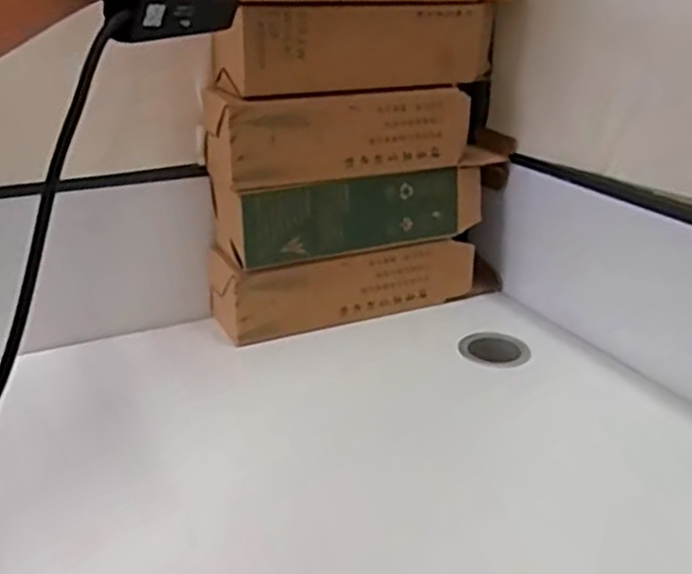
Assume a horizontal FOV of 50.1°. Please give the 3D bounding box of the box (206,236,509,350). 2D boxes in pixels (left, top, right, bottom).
[{"bbox_3d":[0.017,-0.010,0.673,0.278,0.063,0.065,-9,25,-23],"label":"box"}]

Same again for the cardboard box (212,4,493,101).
[{"bbox_3d":[0.016,-0.194,0.598,0.240,0.062,0.060,-11,26,-27],"label":"cardboard box"}]

